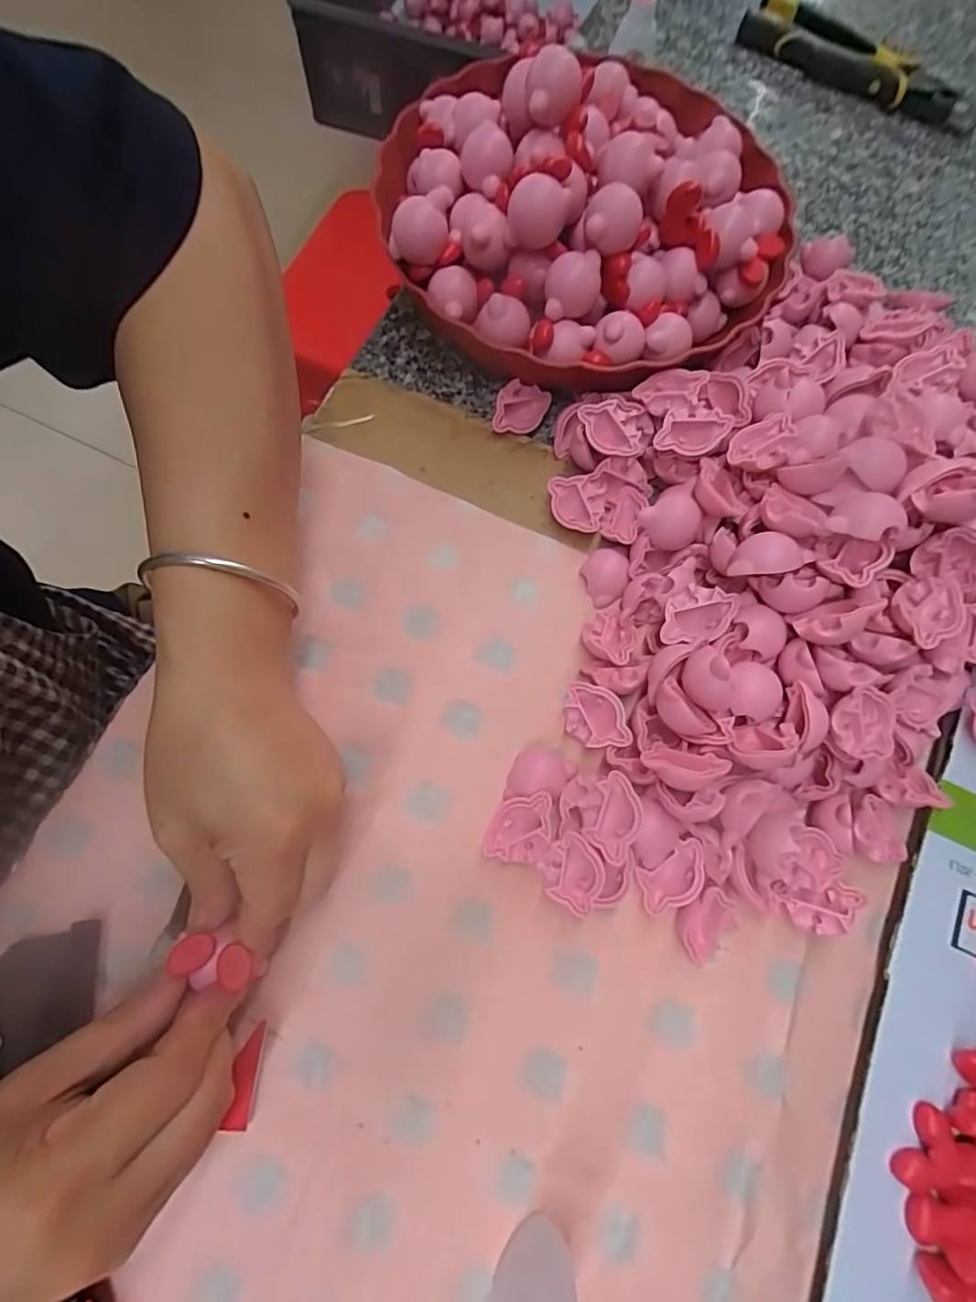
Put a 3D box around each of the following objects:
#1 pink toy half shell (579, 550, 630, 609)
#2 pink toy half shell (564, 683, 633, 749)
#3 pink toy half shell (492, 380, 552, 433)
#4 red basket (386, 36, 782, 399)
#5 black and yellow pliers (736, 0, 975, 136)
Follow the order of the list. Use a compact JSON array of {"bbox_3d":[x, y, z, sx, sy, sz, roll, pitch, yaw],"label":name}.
[{"bbox_3d":[0.063,-0.040,0.290,0.022,0.014,0.029,-14,75,-6],"label":"pink toy half shell"},{"bbox_3d":[0.053,0.033,0.268,0.029,0.017,0.030,0,74,-2],"label":"pink toy half shell"},{"bbox_3d":[0.019,-0.138,0.313,0.027,0.020,0.027,15,74,2],"label":"pink toy half shell"},{"bbox_3d":[0.062,-0.263,0.318,0.240,0.096,0.219,1,74,-2],"label":"red basket"},{"bbox_3d":[0.292,-0.457,0.423,0.190,0.026,0.051,29,75,6],"label":"black and yellow pliers"}]

